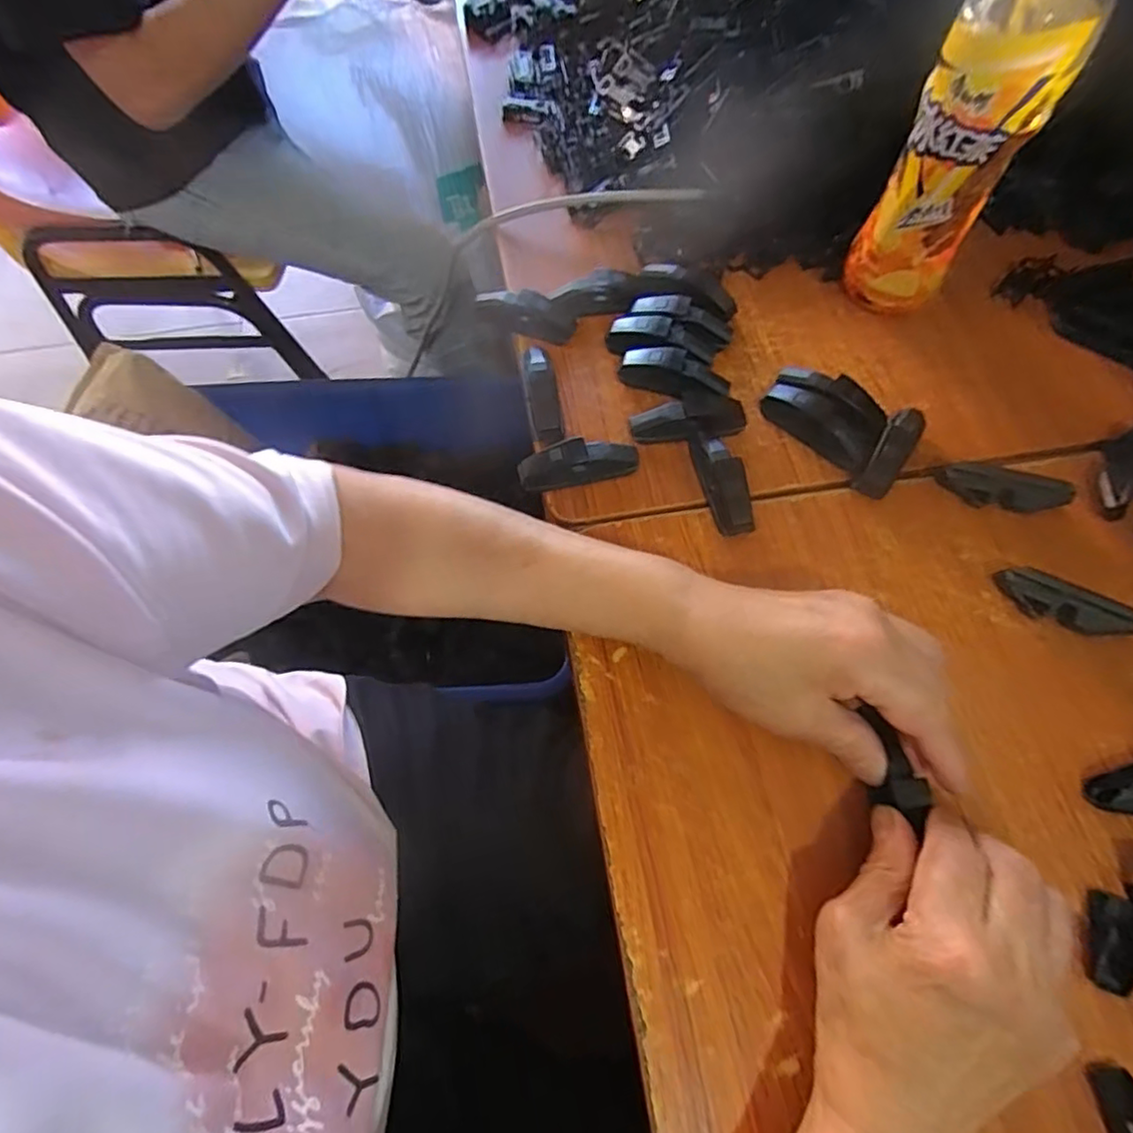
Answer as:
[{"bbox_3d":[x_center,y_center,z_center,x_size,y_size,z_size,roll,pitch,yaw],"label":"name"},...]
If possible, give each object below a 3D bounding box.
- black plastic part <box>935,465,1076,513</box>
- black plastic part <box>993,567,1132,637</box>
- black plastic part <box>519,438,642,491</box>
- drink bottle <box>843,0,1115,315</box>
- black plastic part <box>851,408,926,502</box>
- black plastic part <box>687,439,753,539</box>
[{"bbox_3d":[0.262,-0.046,0.385,0.077,0.019,0.019,6,66,2],"label":"black plastic part"},{"bbox_3d":[0.276,0.021,0.353,0.068,0.019,0.019,20,68,9],"label":"black plastic part"},{"bbox_3d":[0.008,-0.062,0.395,0.073,0.029,0.020,-11,67,-5],"label":"black plastic part"},{"bbox_3d":[0.232,-0.252,0.372,0.064,0.209,0.073,25,68,11],"label":"drink bottle"},{"bbox_3d":[0.200,-0.072,0.390,0.023,0.025,0.065,35,70,14],"label":"black plastic part"},{"bbox_3d":[0.094,-0.048,0.384,0.021,0.026,0.062,-11,67,-5],"label":"black plastic part"}]

